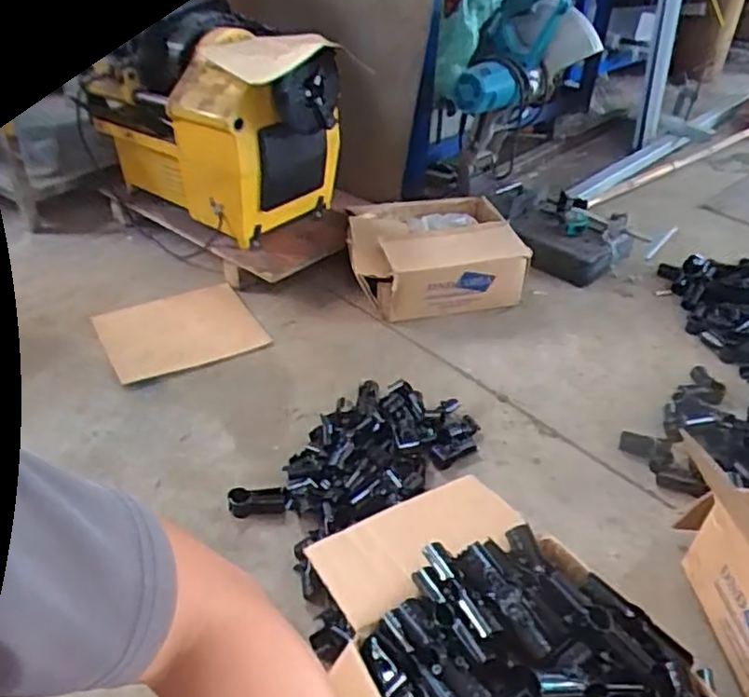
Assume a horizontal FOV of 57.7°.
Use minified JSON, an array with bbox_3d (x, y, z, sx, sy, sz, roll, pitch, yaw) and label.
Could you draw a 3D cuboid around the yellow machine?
[{"bbox_3d":[-0.354,-0.538,1.628,0.582,0.389,0.314,25,42,27],"label":"yellow machine"}]

